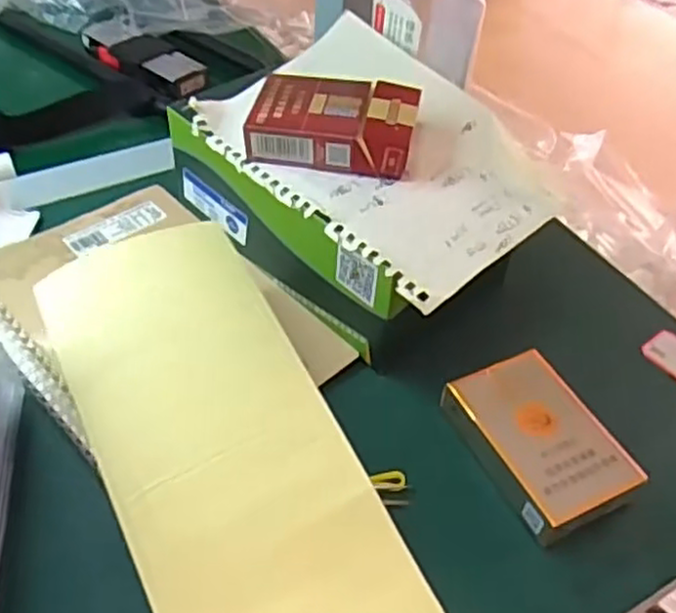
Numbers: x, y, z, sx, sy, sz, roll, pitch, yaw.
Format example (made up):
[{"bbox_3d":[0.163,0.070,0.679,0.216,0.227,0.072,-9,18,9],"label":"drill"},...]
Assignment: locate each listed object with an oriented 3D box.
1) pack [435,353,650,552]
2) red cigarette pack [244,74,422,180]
[{"bbox_3d":[0.100,0.068,0.353,0.064,0.020,0.090,-19,49,-21],"label":"pack"},{"bbox_3d":[-0.001,-0.103,0.399,0.088,0.025,0.057,11,46,8],"label":"red cigarette pack"}]

